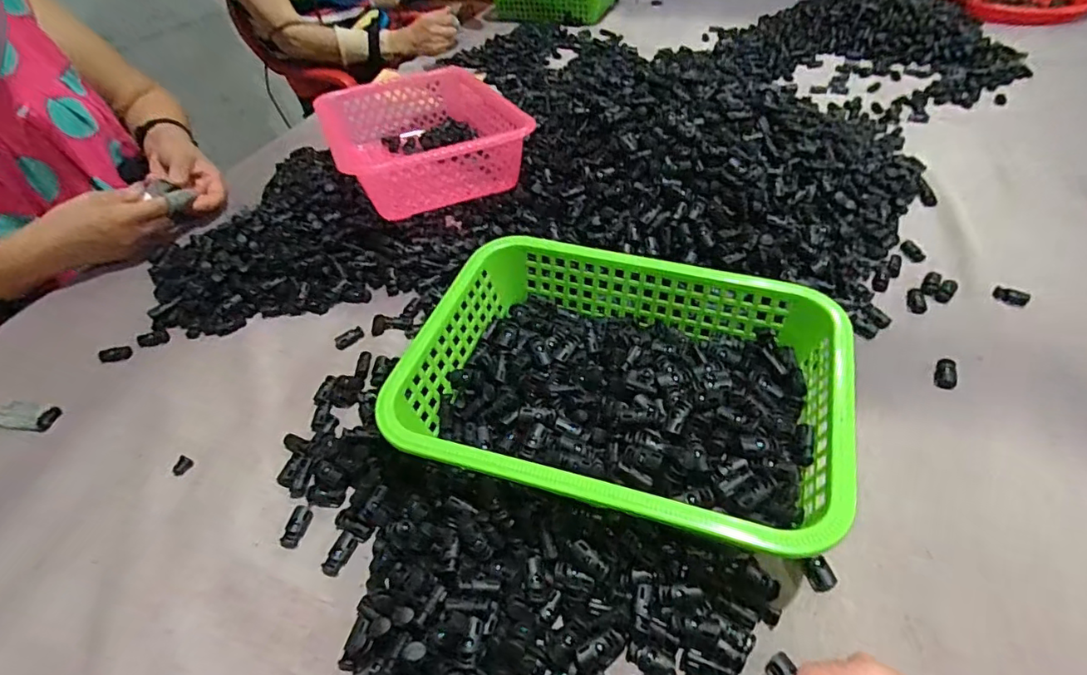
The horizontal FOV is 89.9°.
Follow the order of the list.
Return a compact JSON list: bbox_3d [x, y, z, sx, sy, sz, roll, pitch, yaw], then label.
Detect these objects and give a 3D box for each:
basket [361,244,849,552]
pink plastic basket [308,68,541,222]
[{"bbox_3d":[0.057,0.034,0.407,0.293,0.079,0.216,12,46,15],"label":"basket"},{"bbox_3d":[-0.156,-0.245,0.679,0.207,0.095,0.293,-19,46,-16],"label":"pink plastic basket"}]

